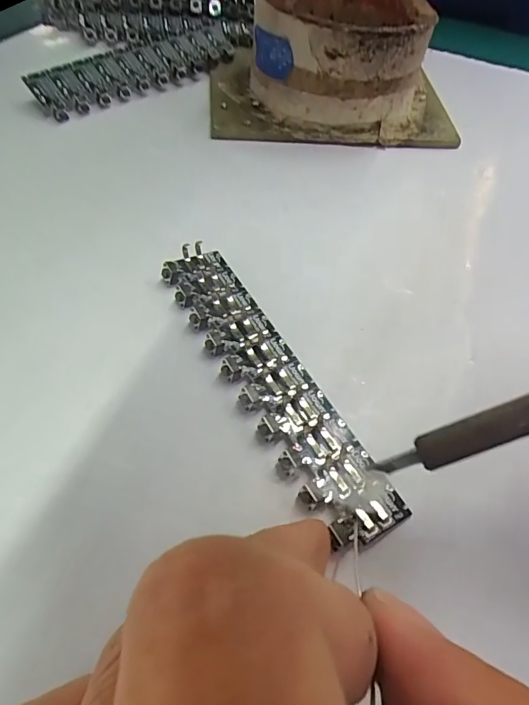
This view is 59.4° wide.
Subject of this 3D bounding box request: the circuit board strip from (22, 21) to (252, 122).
[{"bbox_3d":[-0.053,-0.147,0.235,0.128,0.017,0.024,-36,67,-28],"label":"circuit board strip"}]

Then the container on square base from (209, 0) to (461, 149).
[{"bbox_3d":[0.037,-0.149,0.225,0.121,0.042,0.090,5,55,-5],"label":"container on square base"}]

